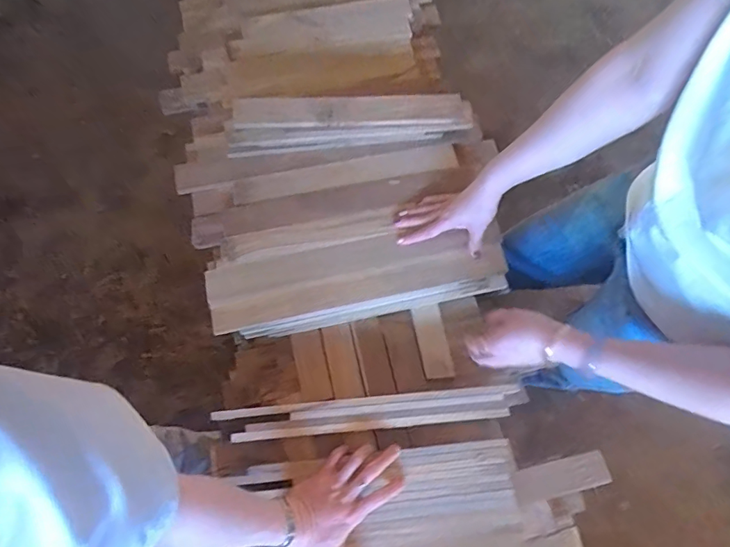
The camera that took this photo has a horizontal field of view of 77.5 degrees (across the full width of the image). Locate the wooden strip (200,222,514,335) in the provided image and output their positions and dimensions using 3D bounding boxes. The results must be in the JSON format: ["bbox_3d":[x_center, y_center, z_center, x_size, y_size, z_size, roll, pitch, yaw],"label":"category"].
[{"bbox_3d":[-0.009,-0.004,0.644,0.411,0.014,0.090,-12,72,-6],"label":"wooden strip"}]

